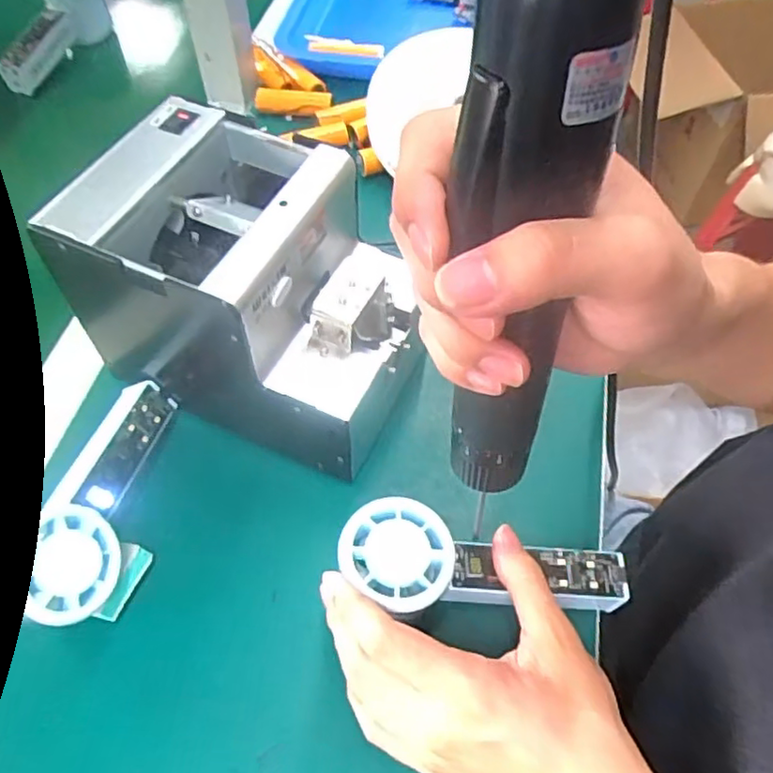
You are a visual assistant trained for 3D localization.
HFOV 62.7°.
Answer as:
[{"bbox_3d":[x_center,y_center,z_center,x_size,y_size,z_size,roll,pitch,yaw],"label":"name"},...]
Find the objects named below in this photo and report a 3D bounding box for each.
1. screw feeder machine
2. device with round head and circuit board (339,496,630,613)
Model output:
[{"bbox_3d":[-0.078,-0.056,0.386,0.179,0.146,0.119,21,59,13],"label":"screw feeder machine"},{"bbox_3d":[0.051,0.094,0.332,0.150,0.025,0.053,11,56,-11],"label":"device with round head and circuit board"}]

